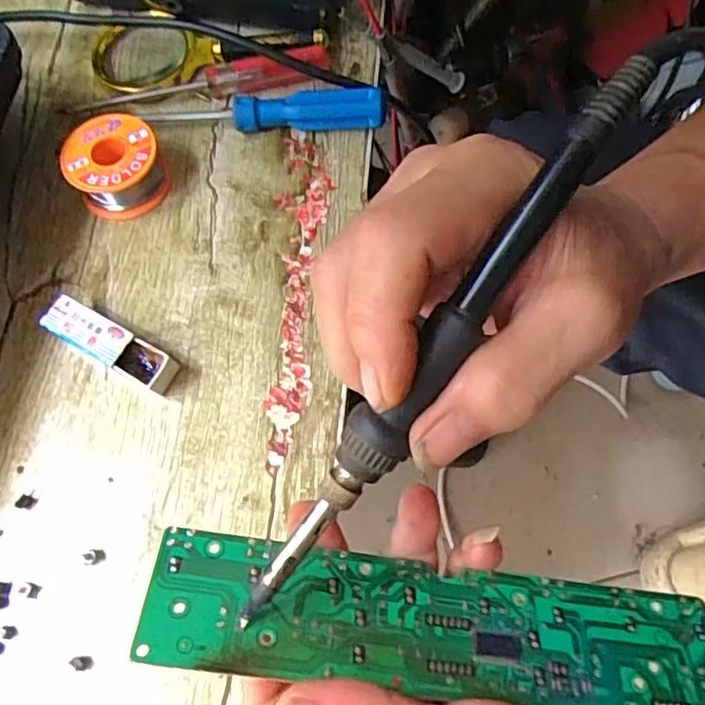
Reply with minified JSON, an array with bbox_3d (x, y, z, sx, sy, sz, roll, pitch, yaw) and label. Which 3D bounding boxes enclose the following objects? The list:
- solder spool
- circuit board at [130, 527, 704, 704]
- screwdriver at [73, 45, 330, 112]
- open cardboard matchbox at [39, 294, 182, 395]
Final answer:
[{"bbox_3d":[-0.138,-0.109,0.370,0.052,0.031,0.051,0,67,0],"label":"solder spool"},{"bbox_3d":[0.033,0.096,0.223,0.202,0.004,0.044,9,47,-5],"label":"circuit board"},{"bbox_3d":[-0.093,-0.168,0.393,0.157,0.020,0.023,-12,67,-5],"label":"screwdriver"},{"bbox_3d":[-0.127,-0.004,0.331,0.071,0.019,0.020,27,70,11],"label":"open cardboard matchbox"}]

